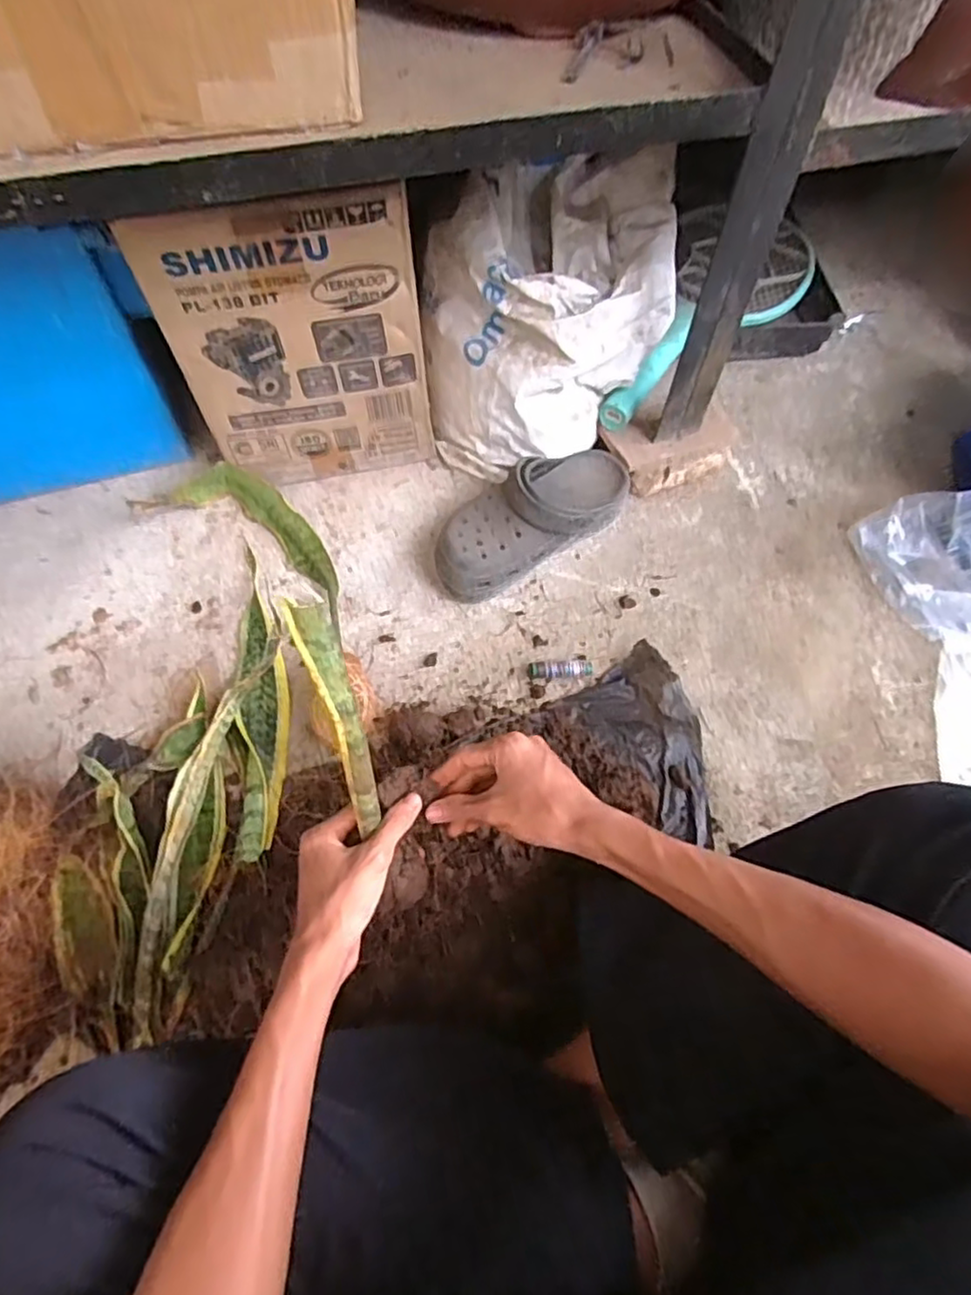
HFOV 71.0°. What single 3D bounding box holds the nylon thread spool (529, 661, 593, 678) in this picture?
[{"bbox_3d":[0.076,0.022,0.691,0.062,0.011,0.018,-3,65,-1],"label":"nylon thread spool"}]

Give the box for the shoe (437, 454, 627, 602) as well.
[{"bbox_3d":[0.051,-0.143,0.726,0.237,0.089,0.098,-32,69,-14],"label":"shoe"}]

